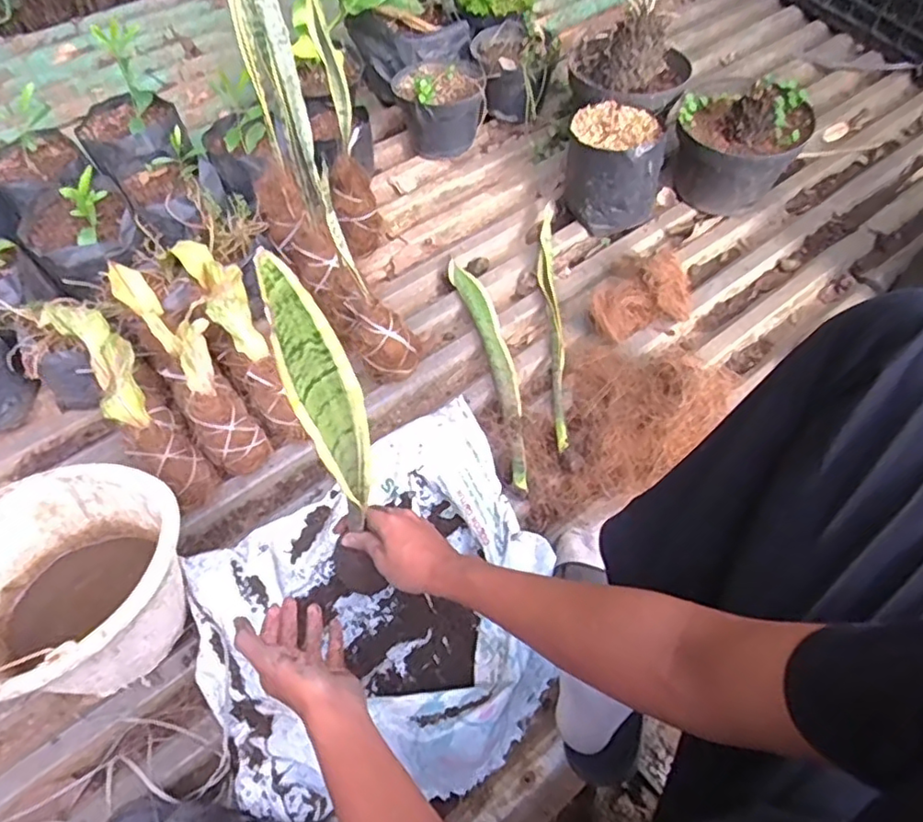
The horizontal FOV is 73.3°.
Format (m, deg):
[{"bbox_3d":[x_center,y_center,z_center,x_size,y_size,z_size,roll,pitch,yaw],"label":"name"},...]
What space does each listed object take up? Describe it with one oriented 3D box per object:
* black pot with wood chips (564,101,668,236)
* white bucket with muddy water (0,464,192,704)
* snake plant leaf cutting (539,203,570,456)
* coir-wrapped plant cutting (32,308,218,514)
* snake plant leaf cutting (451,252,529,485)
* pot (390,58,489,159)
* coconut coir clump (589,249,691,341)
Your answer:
[{"bbox_3d":[0.257,-0.404,1.065,0.163,0.170,0.129,15,58,8],"label":"black pot with wood chips"},{"bbox_3d":[-0.423,0.198,0.668,0.234,0.186,0.221,2,59,-3],"label":"white bucket with muddy water"},{"bbox_3d":[0.142,-0.150,0.966,0.032,0.041,0.463,1,58,-1],"label":"snake plant leaf cutting"},{"bbox_3d":[-0.419,-0.019,0.778,0.070,0.089,0.324,-35,94,-21],"label":"coir-wrapped plant cutting"},{"bbox_3d":[0.052,-0.076,0.941,0.052,0.025,0.423,-11,59,-8],"label":"snake plant leaf cutting"},{"bbox_3d":[-0.040,-0.571,1.185,0.157,0.153,0.167,2,59,-3],"label":"pot"},{"bbox_3d":[0.280,-0.167,0.951,0.167,0.074,0.097,-29,65,-20],"label":"coconut coir clump"}]

